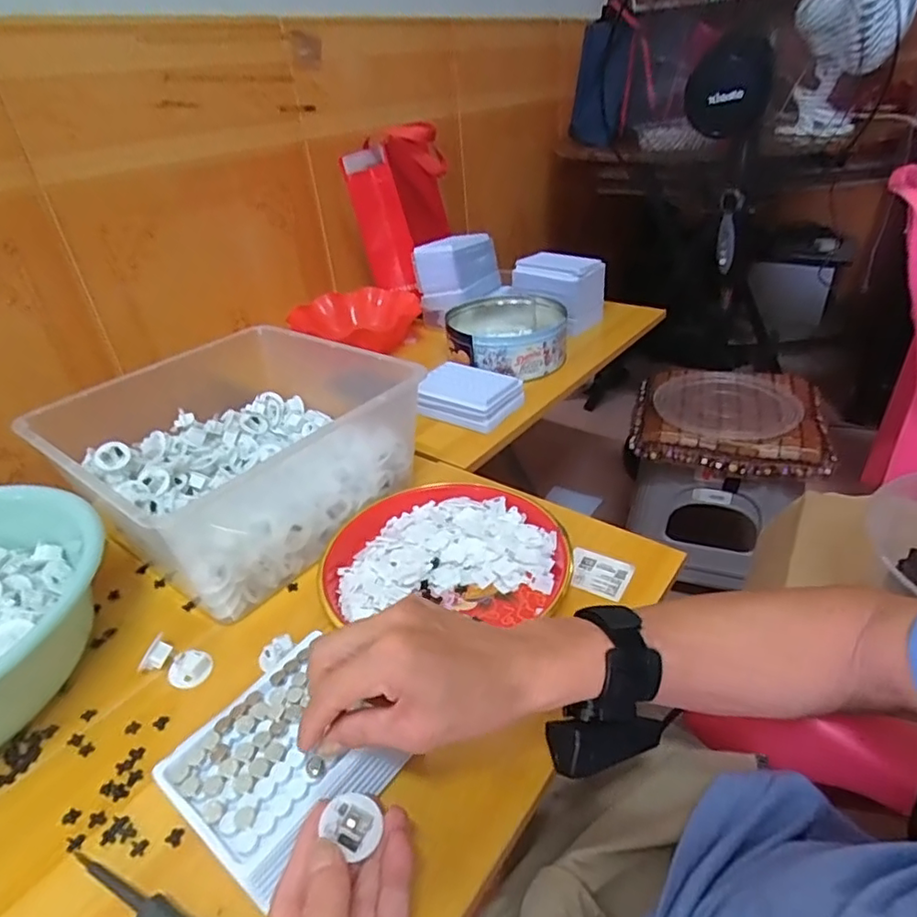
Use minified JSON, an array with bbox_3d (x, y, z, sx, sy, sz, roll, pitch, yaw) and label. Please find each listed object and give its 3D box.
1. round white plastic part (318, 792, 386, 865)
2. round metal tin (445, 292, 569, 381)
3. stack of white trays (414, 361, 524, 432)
[{"bbox_3d":[-0.057,0.197,0.317,0.027,0.008,0.027,8,38,-6],"label":"round white plastic part"},{"bbox_3d":[0.075,-0.193,0.927,0.182,0.067,0.192,0,34,7],"label":"round metal tin"},{"bbox_3d":[0.016,-0.086,0.797,0.130,0.041,0.099,13,37,25],"label":"stack of white trays"}]

